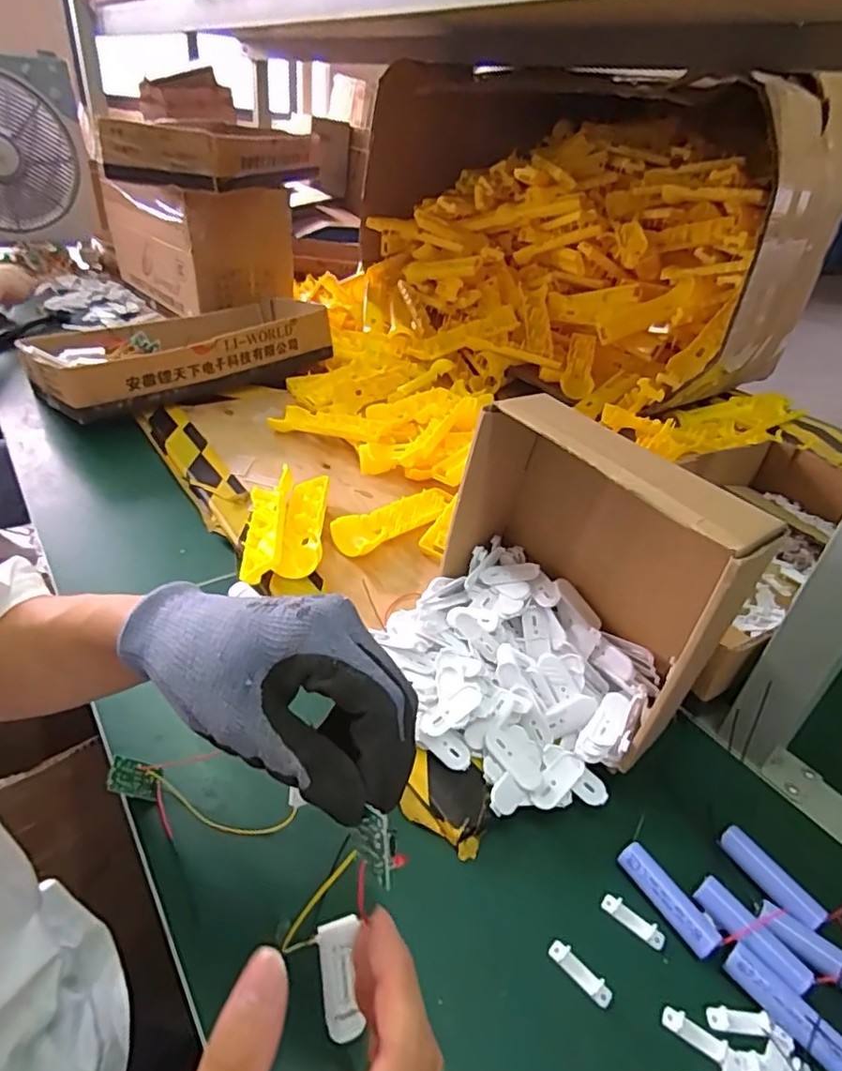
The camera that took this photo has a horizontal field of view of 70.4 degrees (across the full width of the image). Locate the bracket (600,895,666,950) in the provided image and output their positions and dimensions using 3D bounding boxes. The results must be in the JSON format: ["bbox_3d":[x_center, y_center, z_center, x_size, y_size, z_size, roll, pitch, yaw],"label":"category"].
[{"bbox_3d":[0.128,0.232,0.360,0.038,0.004,0.012,29,40,28],"label":"bracket"}]

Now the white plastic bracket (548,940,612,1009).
[{"bbox_3d":[0.089,0.244,0.335,0.039,0.004,0.010,33,42,32],"label":"white plastic bracket"}]

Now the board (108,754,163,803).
[{"bbox_3d":[-0.190,0.161,0.397,0.034,0.004,0.024,32,37,-29],"label":"board"}]

